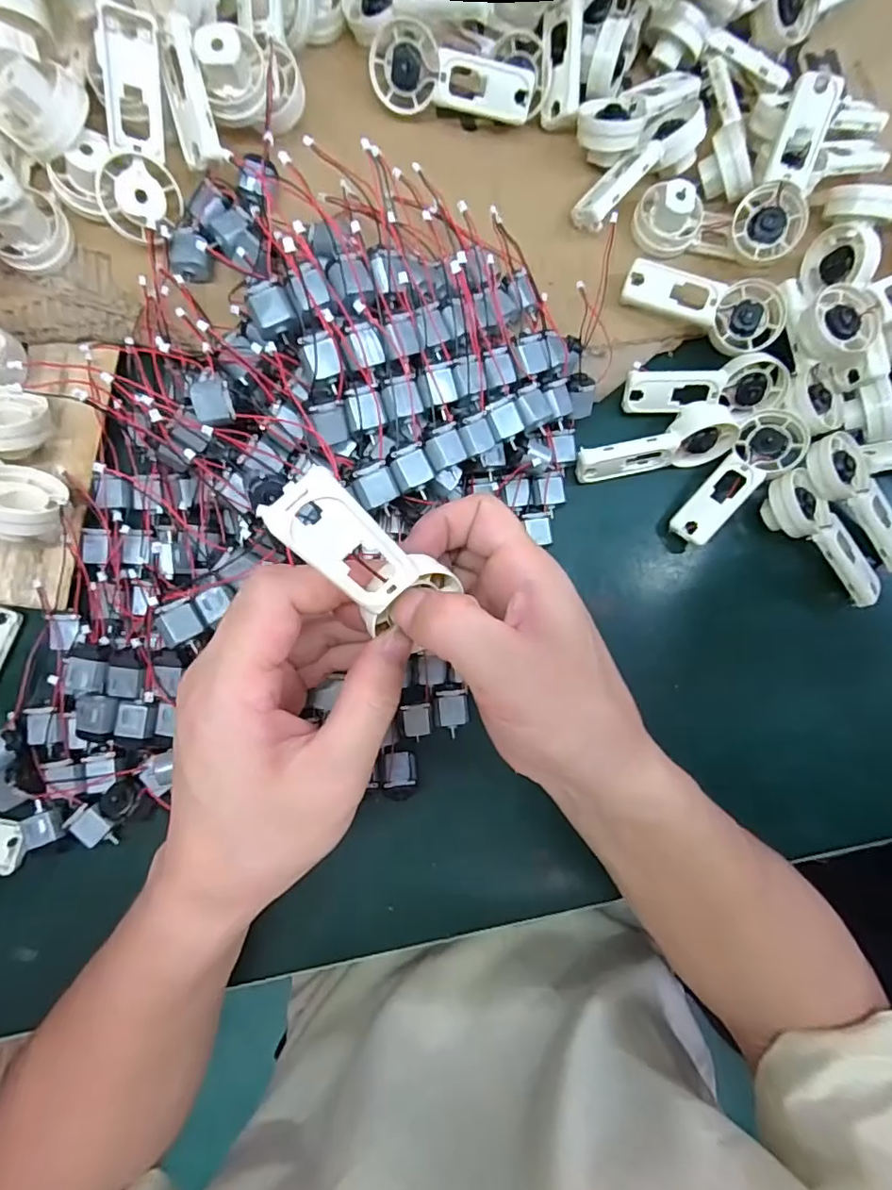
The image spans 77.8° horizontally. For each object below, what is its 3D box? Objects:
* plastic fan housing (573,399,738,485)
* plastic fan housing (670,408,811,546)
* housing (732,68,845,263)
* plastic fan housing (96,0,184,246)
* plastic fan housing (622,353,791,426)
[{"bbox_3d":[0.124,-0.087,0.327,0.092,0.028,0.031,-19,86,-7],"label":"plastic fan housing"},{"bbox_3d":[0.175,-0.070,0.329,0.033,0.022,0.093,41,82,0],"label":"plastic fan housing"},{"bbox_3d":[0.195,-0.242,0.315,0.033,0.017,0.091,13,108,-3],"label":"housing"},{"bbox_3d":[-0.156,-0.230,0.276,0.035,0.023,0.094,1,104,-5],"label":"plastic fan housing"},{"bbox_3d":[0.156,-0.123,0.331,0.096,0.012,0.035,-3,116,-3],"label":"plastic fan housing"}]

